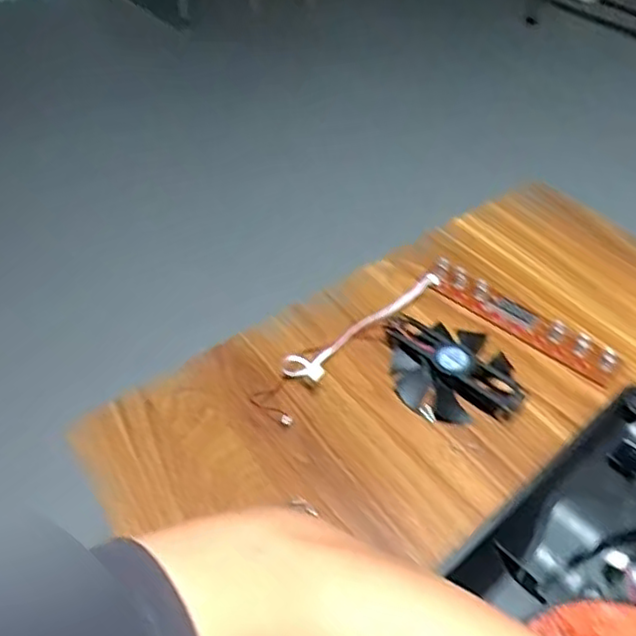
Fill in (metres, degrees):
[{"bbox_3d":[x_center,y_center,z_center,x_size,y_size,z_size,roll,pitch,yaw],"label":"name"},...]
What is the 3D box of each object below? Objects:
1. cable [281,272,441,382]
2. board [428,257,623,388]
[{"bbox_3d":[0.048,0.005,0.619,0.187,0.017,0.028,-34,53,-26],"label":"cable"},{"bbox_3d":[0.189,-0.002,0.618,0.191,0.017,0.036,33,57,30],"label":"board"}]

